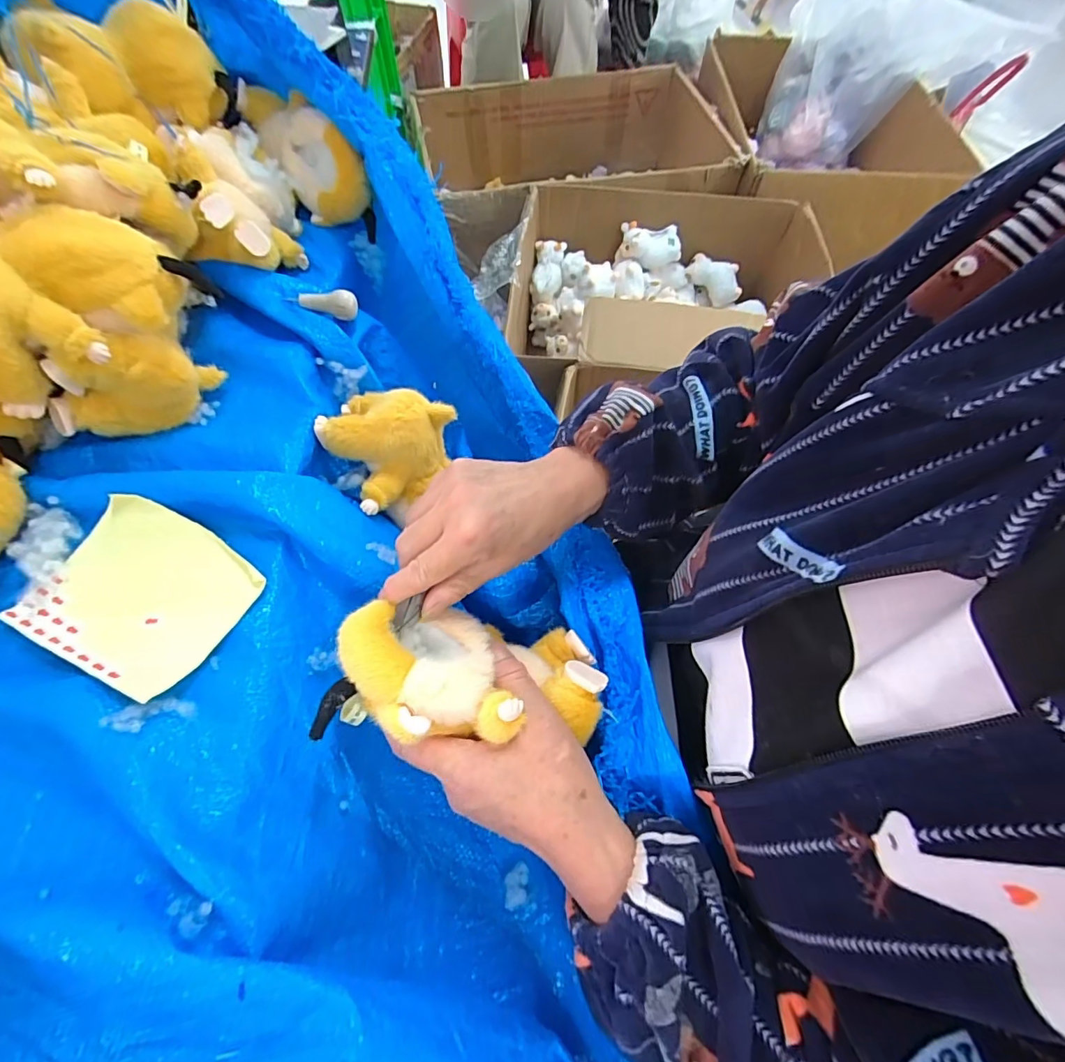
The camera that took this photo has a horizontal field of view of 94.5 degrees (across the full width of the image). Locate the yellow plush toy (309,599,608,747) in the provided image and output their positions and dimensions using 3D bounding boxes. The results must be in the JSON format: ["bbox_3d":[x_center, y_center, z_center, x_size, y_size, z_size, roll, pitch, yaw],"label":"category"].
[{"bbox_3d":[-0.034,0.083,0.287,0.147,0.072,0.072,2,64,-1],"label":"yellow plush toy"}]

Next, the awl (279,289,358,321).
[{"bbox_3d":[-0.179,-0.195,0.417,0.058,0.017,0.020,10,64,3],"label":"awl"}]

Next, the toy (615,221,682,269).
[{"bbox_3d":[0.246,-0.614,1.061,0.132,0.080,0.063,-1,25,-10],"label":"toy"}]

